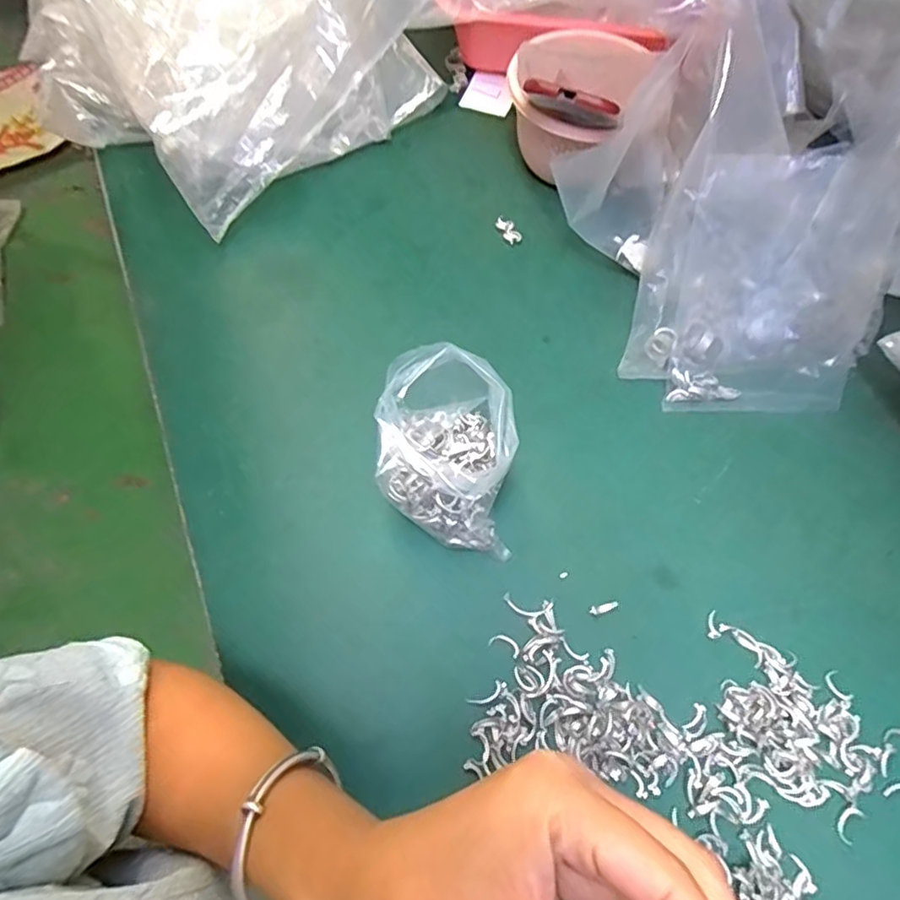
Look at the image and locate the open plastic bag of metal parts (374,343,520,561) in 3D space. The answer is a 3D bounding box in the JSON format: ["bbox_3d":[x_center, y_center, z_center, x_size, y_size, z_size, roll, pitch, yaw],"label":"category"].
[{"bbox_3d":[-0.003,0.002,0.434,0.088,0.096,0.115,1,65,-2],"label":"open plastic bag of metal parts"}]

